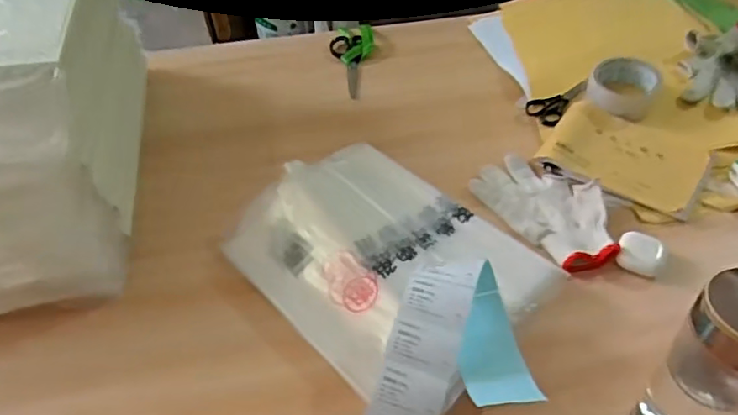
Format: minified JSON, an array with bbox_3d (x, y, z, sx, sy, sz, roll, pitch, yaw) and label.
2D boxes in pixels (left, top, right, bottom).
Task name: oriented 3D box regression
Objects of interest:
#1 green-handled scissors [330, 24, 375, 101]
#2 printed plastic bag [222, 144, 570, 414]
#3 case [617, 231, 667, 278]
[{"bbox_3d":[-0.030,-0.239,0.935,0.068,0.028,0.176,1,47,5],"label":"green-handled scissors"},{"bbox_3d":[0.009,0.051,0.632,0.226,0.023,0.315,-39,57,-23],"label":"printed plastic bag"},{"bbox_3d":[0.294,0.049,0.639,0.047,0.018,0.046,22,52,23],"label":"case"}]

